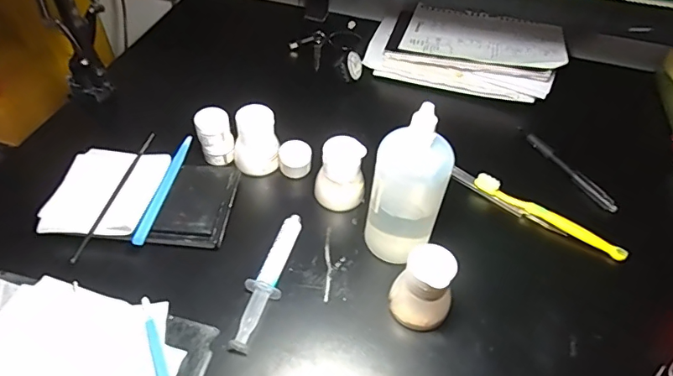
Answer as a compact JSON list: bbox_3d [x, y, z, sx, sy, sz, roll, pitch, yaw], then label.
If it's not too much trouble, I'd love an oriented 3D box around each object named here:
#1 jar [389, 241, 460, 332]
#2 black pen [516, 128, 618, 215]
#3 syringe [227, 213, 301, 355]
[{"bbox_3d":[0.070,0.082,0.381,0.048,0.068,0.039,19,50,13],"label":"jar"},{"bbox_3d":[0.254,-0.025,0.526,0.012,0.012,0.139,-20,53,-20],"label":"black pen"},{"bbox_3d":[-0.058,0.077,0.409,0.025,0.015,0.135,15,49,10],"label":"syringe"}]

